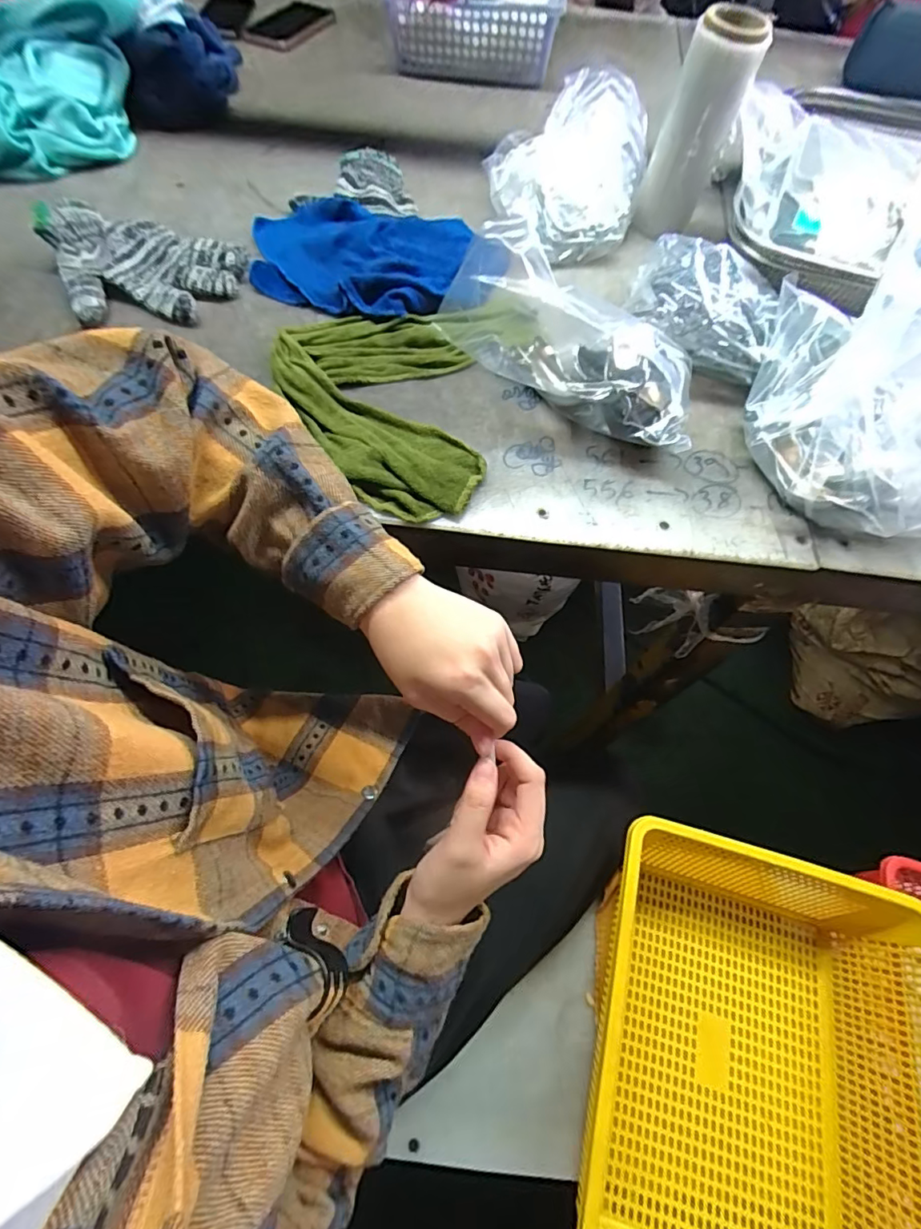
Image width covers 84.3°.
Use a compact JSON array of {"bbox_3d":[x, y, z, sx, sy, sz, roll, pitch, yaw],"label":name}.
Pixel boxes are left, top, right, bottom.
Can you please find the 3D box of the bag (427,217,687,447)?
[{"bbox_3d":[0.101,-0.246,0.452,0.250,0.087,0.096,35,67,14],"label":"bag"}]

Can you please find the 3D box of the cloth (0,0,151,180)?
[{"bbox_3d":[-0.511,-0.688,0.638,0.205,0.080,0.415,8,63,1],"label":"cloth"}]

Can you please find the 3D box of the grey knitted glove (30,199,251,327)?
[{"bbox_3d":[-0.327,-0.345,0.502,0.191,0.032,0.135,12,63,3],"label":"grey knitted glove"}]

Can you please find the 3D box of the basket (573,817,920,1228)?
[{"bbox_3d":[0.276,0.438,0.490,0.315,0.131,0.380,16,64,5],"label":"basket"}]

